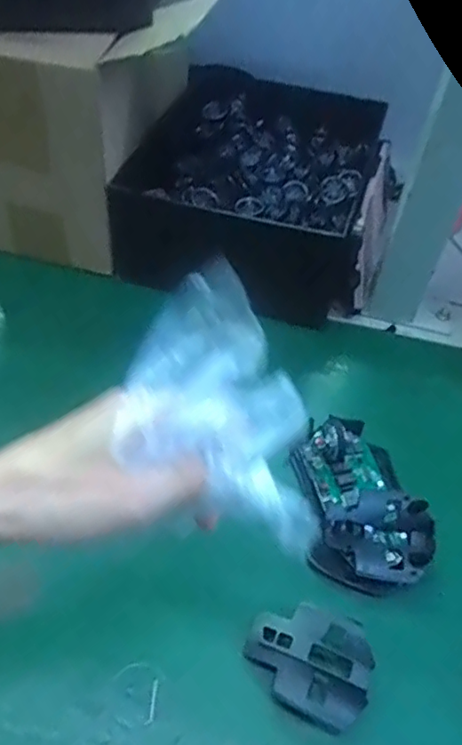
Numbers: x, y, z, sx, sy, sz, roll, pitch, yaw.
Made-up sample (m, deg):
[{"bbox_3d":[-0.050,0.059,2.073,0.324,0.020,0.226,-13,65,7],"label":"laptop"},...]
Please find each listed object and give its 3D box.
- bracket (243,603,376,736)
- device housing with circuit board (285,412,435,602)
[{"bbox_3d":[0.041,0.153,0.316,0.064,0.019,0.054,18,50,12],"label":"bracket"},{"bbox_3d":[0.079,0.080,0.377,0.069,0.027,0.109,-8,49,-10],"label":"device housing with circuit board"}]

